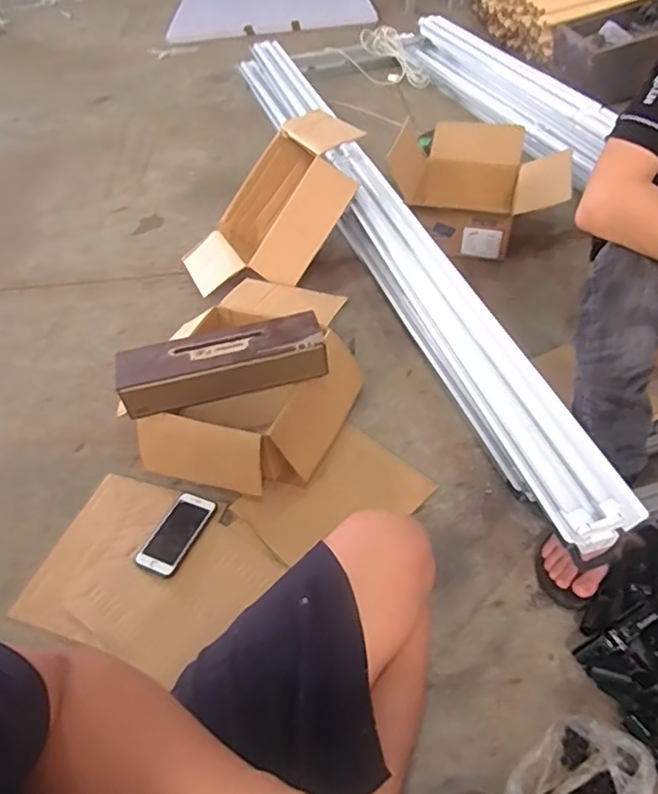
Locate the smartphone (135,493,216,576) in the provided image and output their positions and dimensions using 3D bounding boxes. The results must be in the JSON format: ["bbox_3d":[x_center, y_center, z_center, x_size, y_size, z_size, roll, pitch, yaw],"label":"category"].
[{"bbox_3d":[-0.269,0.241,0.992,0.077,0.013,0.151,18,51,21],"label":"smartphone"}]

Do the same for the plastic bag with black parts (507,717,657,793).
[{"bbox_3d":[0.297,0.483,0.676,0.203,0.065,0.126,-26,50,-18],"label":"plastic bag with black parts"}]

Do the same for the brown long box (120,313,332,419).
[{"bbox_3d":[-0.195,-0.059,1.025,0.372,0.082,0.099,-13,47,-7],"label":"brown long box"}]

